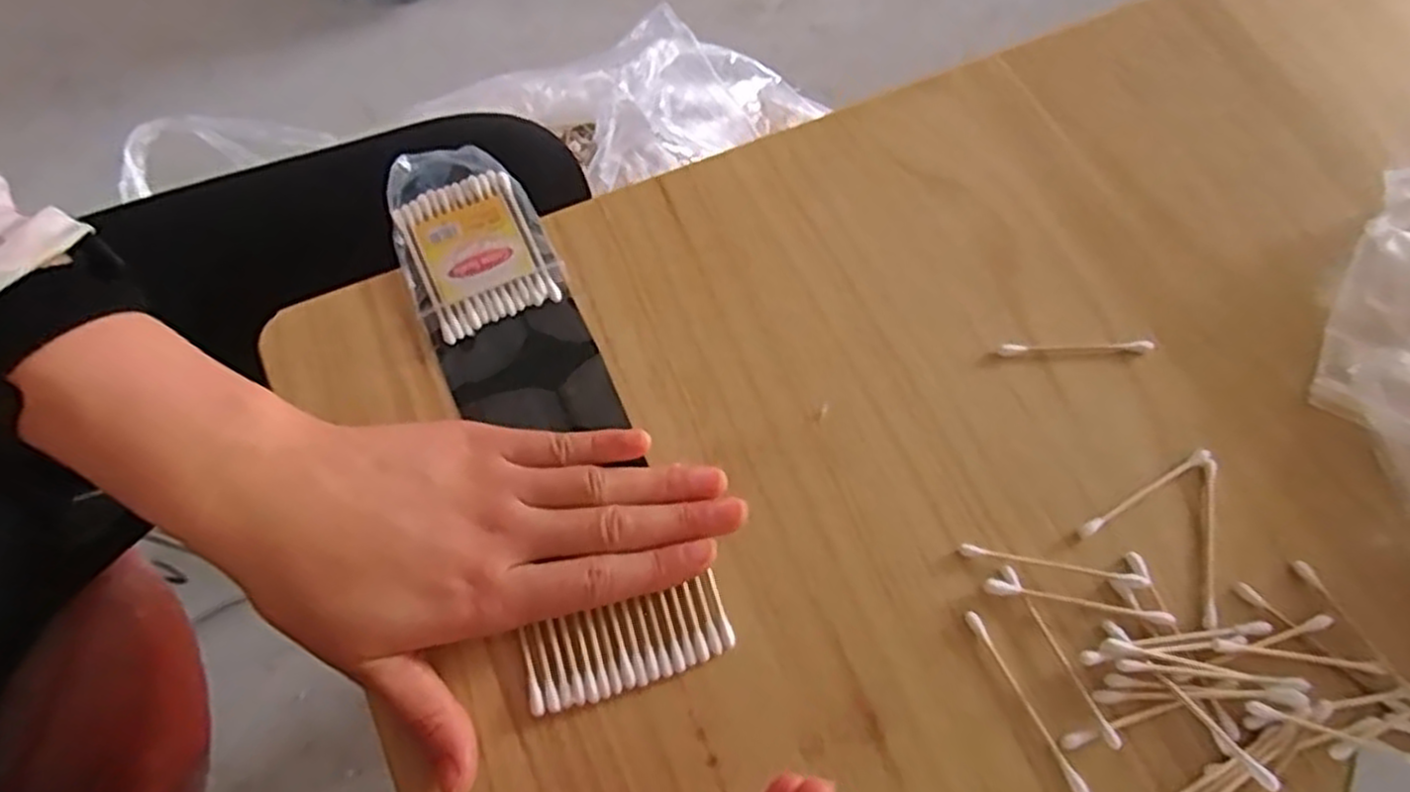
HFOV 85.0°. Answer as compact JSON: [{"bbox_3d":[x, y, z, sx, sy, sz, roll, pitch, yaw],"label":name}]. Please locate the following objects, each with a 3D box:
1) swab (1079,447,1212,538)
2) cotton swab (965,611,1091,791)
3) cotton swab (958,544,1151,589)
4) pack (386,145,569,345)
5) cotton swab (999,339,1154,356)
[{"bbox_3d":[0.179,0.039,0.312,0.069,0.004,0.005,-27,71,-13],"label":"swab"},{"bbox_3d":[0.116,0.111,0.278,0.006,0.004,0.070,-26,71,-12],"label":"cotton swab"},{"bbox_3d":[0.135,0.066,0.297,0.071,0.005,0.005,11,68,2],"label":"cotton swab"},{"bbox_3d":[-0.105,-0.072,0.341,0.062,0.009,0.092,-25,71,-12],"label":"pack"},{"bbox_3d":[0.163,-0.021,0.337,0.068,0.004,0.005,-1,68,-3],"label":"cotton swab"}]

